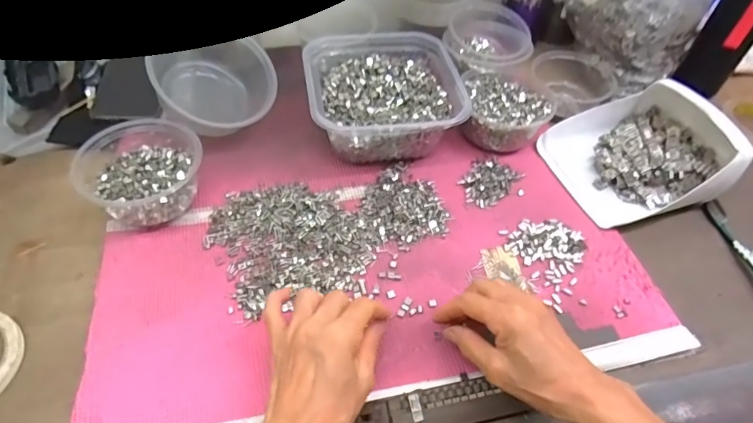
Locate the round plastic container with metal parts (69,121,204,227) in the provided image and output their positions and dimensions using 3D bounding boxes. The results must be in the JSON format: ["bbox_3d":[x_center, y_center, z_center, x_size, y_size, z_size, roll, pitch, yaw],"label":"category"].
[{"bbox_3d":[-0.243,-0.046,0.482,0.113,0.053,0.123,2,55,-3],"label":"round plastic container with metal parts"}]

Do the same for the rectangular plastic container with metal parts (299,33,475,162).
[{"bbox_3d":[0.005,-0.140,0.556,0.173,0.063,0.171,-6,52,-8],"label":"rectangular plastic container with metal parts"}]

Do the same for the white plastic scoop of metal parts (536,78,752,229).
[{"bbox_3d":[0.302,-0.075,0.526,0.173,0.074,0.161,-16,57,-13],"label":"white plastic scoop of metal parts"}]

